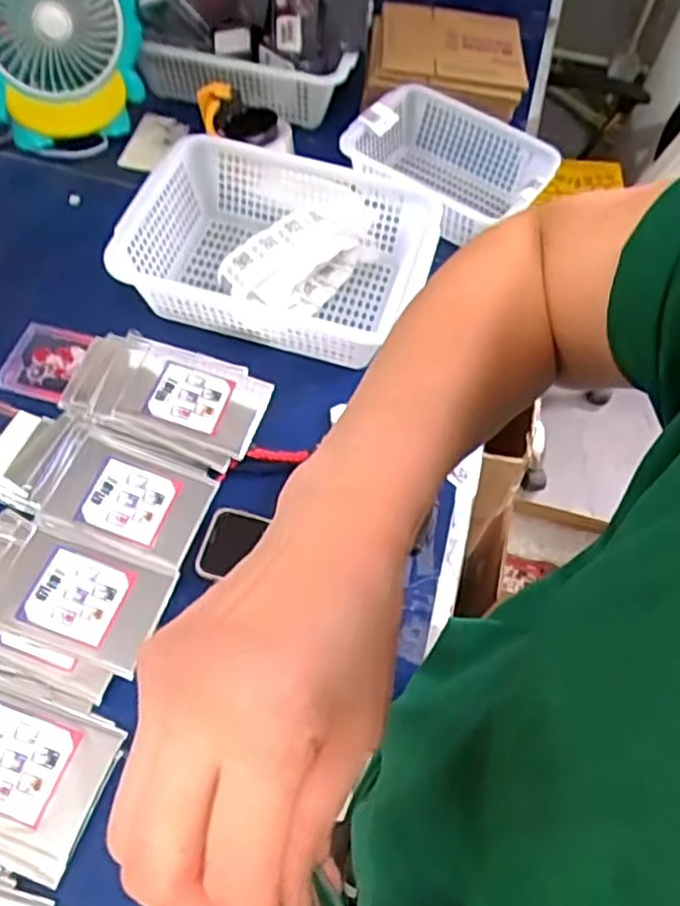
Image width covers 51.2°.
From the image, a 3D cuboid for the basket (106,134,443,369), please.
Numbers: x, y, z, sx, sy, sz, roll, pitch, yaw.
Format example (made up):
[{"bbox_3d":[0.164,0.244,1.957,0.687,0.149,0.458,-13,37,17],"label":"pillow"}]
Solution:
[{"bbox_3d":[-0.069,-0.248,0.869,0.323,0.102,0.267,17,60,6],"label":"basket"}]

